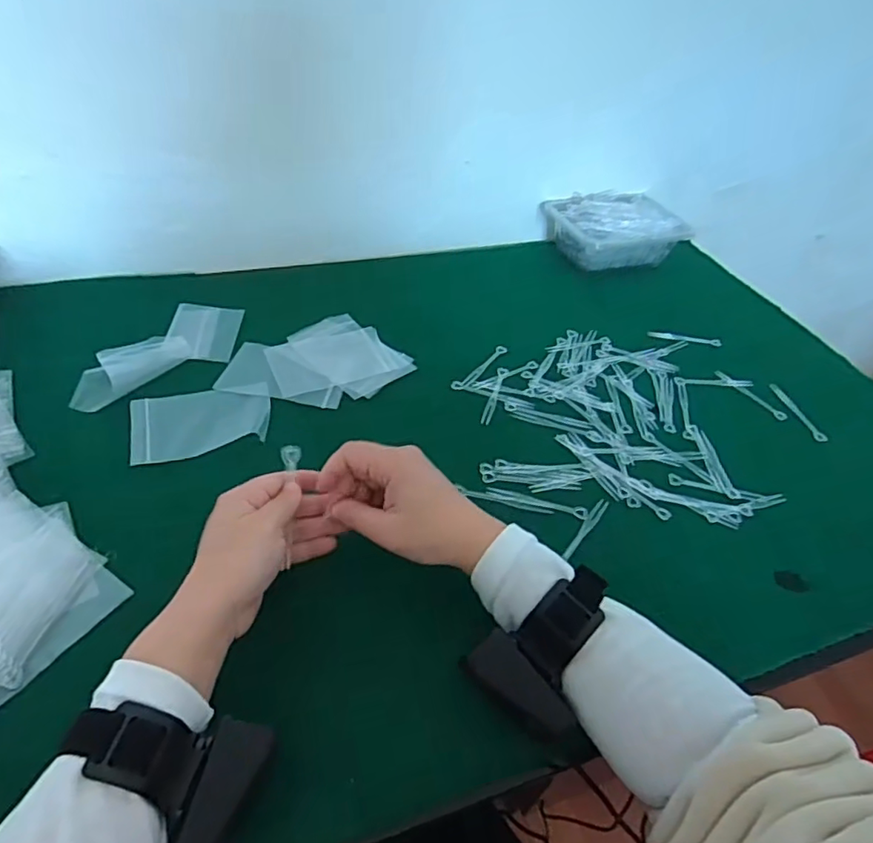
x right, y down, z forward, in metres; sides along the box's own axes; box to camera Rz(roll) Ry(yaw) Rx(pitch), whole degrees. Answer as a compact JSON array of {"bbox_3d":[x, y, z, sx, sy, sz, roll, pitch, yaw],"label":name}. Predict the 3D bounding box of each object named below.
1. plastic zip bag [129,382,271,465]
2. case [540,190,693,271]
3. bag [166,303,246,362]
[{"bbox_3d":[-0.212,-0.001,0.524,0.118,0.009,0.079,-10,47,-17],"label":"plastic zip bag"},{"bbox_3d":[0.249,-0.266,0.811,0.167,0.064,0.125,-12,47,-19],"label":"case"},{"bbox_3d":[-0.247,-0.096,0.617,0.067,0.010,0.086,2,44,-6],"label":"bag"}]

